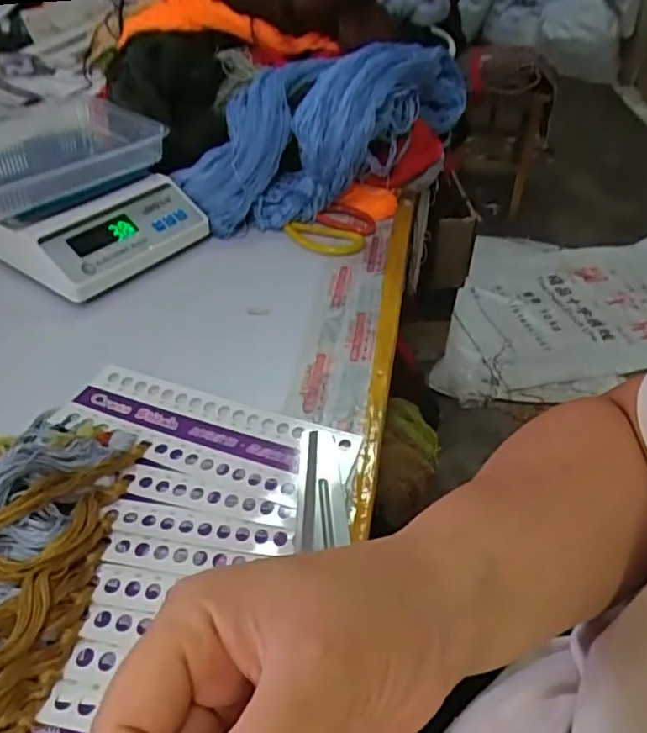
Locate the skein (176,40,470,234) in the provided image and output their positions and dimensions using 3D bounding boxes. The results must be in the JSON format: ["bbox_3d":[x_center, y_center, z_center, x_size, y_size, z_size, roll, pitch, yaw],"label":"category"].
[{"bbox_3d":[0.011,-0.298,0.780,0.393,0.145,0.138,-30,48,-8],"label":"skein"}]

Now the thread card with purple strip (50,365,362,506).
[{"bbox_3d":[-0.095,0.054,0.505,0.237,0.008,0.079,14,44,10],"label":"thread card with purple strip"}]

